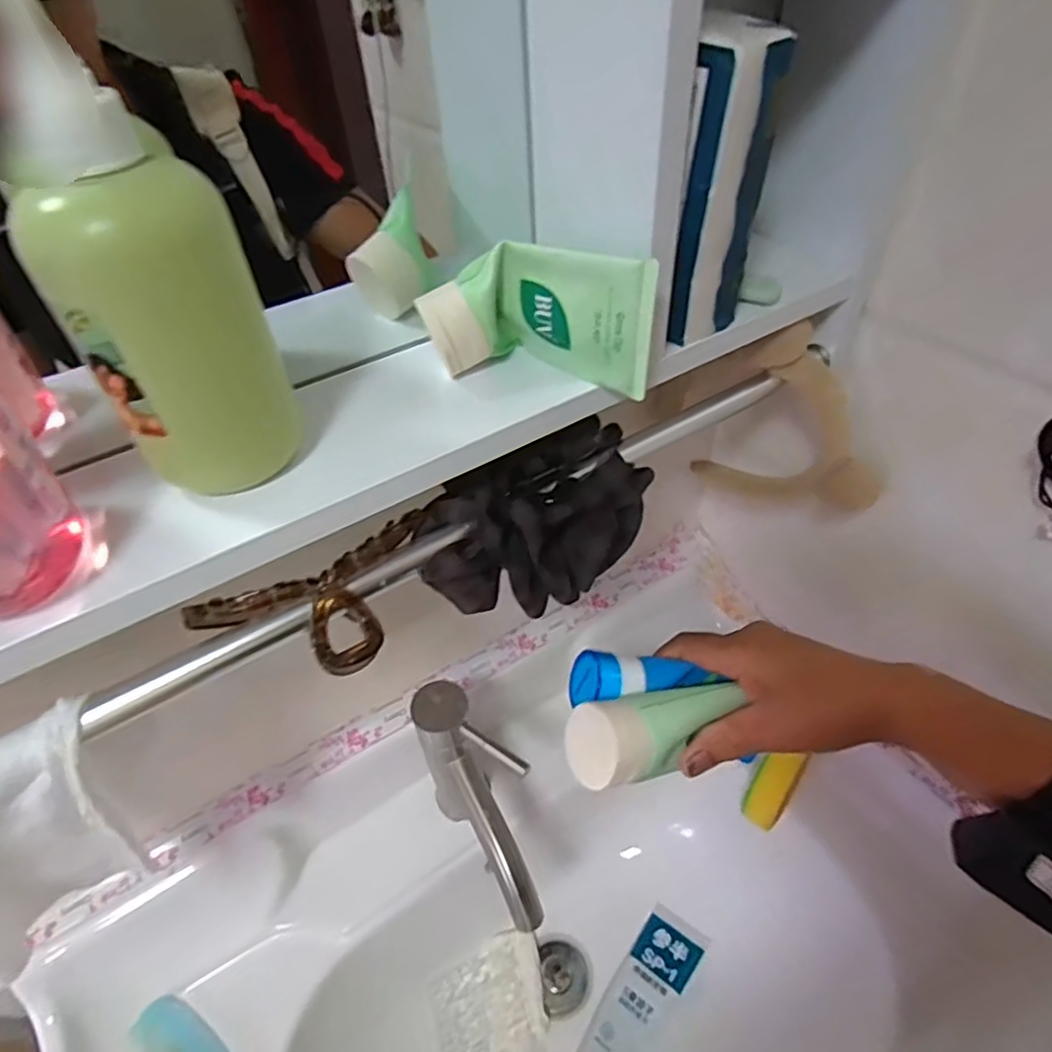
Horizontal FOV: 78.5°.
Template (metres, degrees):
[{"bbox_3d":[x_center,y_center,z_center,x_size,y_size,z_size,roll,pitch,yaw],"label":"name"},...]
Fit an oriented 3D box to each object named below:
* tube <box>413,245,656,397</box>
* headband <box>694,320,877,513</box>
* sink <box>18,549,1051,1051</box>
[{"bbox_3d":[0.008,-0.108,0.326,0.111,0.062,0.042,5,46,10],"label":"tube"},{"bbox_3d":[0.199,-0.071,0.481,0.136,0.153,0.030,26,52,27],"label":"headband"},{"bbox_3d":[0.035,0.380,0.536,0.671,0.200,0.467,-29,50,-22],"label":"sink"}]

